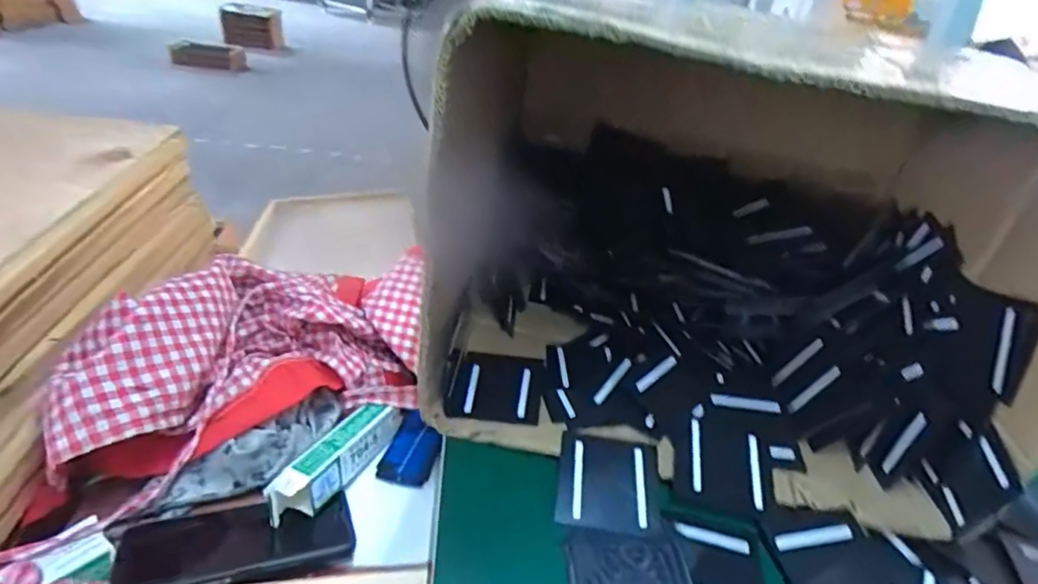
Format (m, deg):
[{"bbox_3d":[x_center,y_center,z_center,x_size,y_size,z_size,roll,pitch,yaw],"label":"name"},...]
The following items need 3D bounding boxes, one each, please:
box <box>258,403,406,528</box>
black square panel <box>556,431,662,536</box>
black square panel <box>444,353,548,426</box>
[{"bbox_3d":[-0.162,0.151,0.514,0.032,0.046,0.147,19,32,19],"label":"box"},{"bbox_3d":[0.072,0.150,0.450,0.081,0.007,0.079,7,41,3],"label":"black square panel"},{"bbox_3d":[-0.017,0.085,0.532,0.082,0.008,0.097,9,30,3],"label":"black square panel"}]

